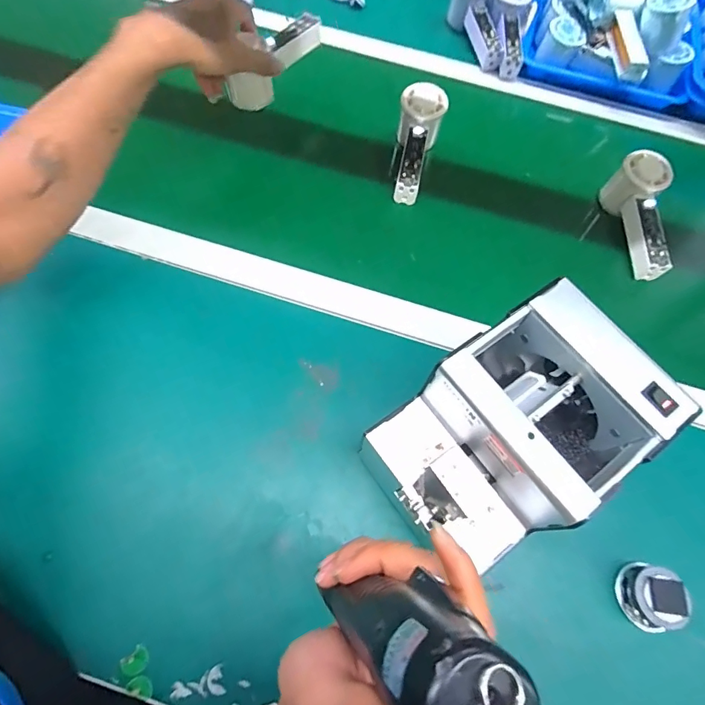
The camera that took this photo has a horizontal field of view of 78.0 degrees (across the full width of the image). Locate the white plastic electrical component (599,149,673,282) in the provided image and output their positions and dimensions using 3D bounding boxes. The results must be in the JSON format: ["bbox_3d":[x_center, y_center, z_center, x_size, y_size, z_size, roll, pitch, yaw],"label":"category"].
[{"bbox_3d":[0.344,-0.158,0.523,0.050,0.052,0.150,0,79,-3],"label":"white plastic electrical component"}]

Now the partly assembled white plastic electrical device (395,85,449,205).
[{"bbox_3d":[0.080,-0.253,0.544,0.057,0.059,0.152,11,79,2],"label":"partly assembled white plastic electrical device"}]

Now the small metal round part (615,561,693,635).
[{"bbox_3d":[0.242,0.198,0.350,0.041,0.026,0.048,14,65,2],"label":"small metal round part"}]

